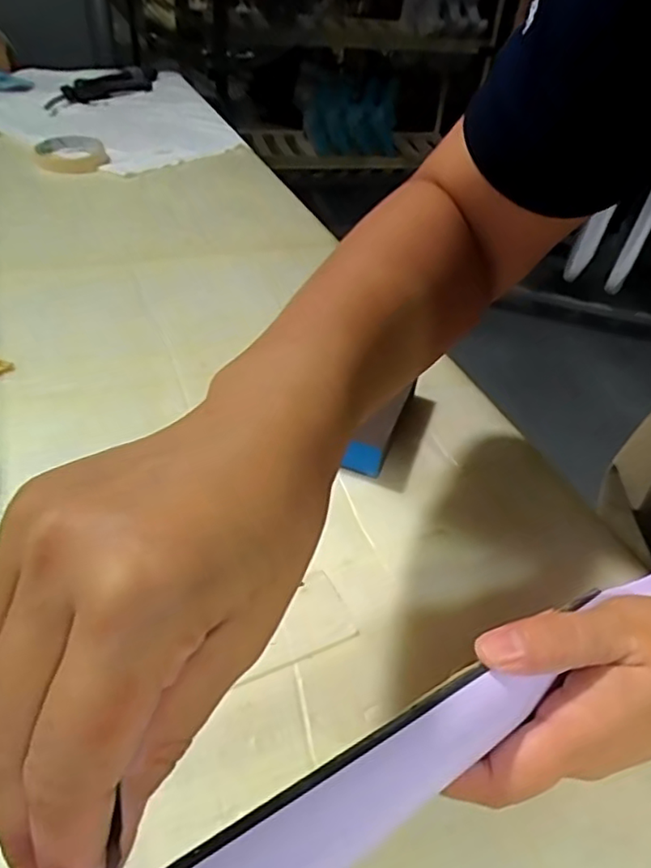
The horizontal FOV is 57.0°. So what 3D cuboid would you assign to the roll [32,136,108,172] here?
[{"bbox_3d":[-0.304,-0.333,0.717,0.079,0.026,0.079,-15,45,-24],"label":"roll"}]

